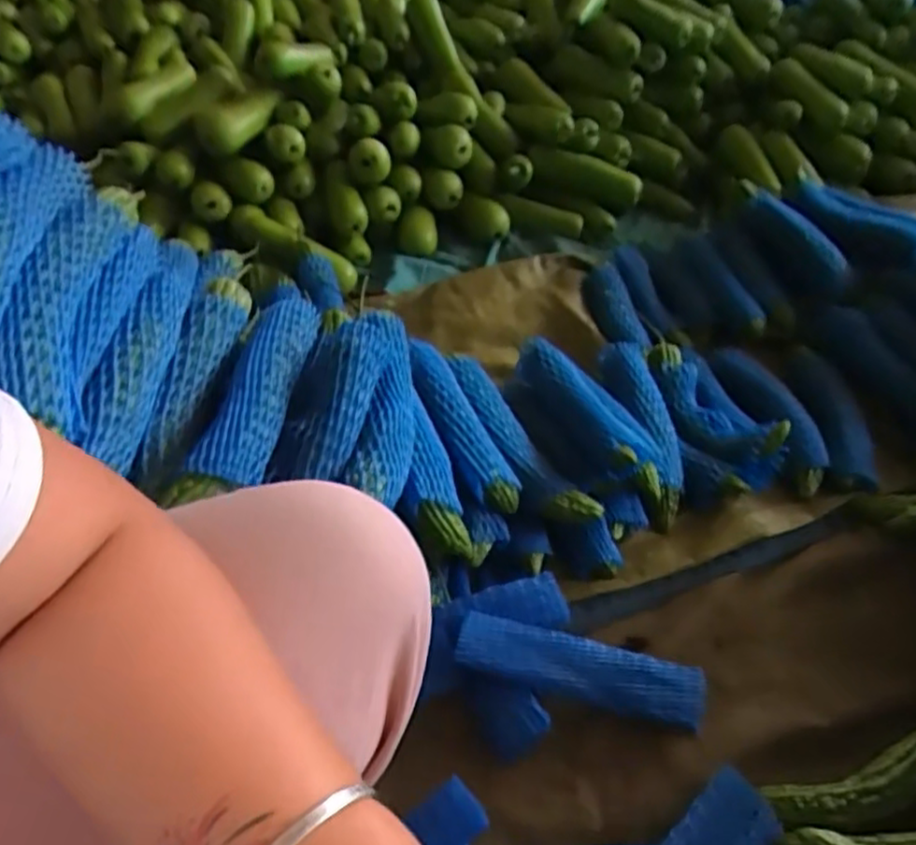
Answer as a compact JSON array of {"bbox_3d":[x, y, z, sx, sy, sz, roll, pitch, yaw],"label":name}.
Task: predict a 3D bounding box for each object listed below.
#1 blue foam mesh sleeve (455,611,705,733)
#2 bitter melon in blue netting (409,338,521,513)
[{"bbox_3d":[0.117,0.236,0.664,0.234,0.010,0.059,14,60,3],"label":"blue foam mesh sleeve"},{"bbox_3d":[-0.004,-0.004,0.792,0.062,0.048,0.237,-19,59,-18],"label":"bitter melon in blue netting"}]

